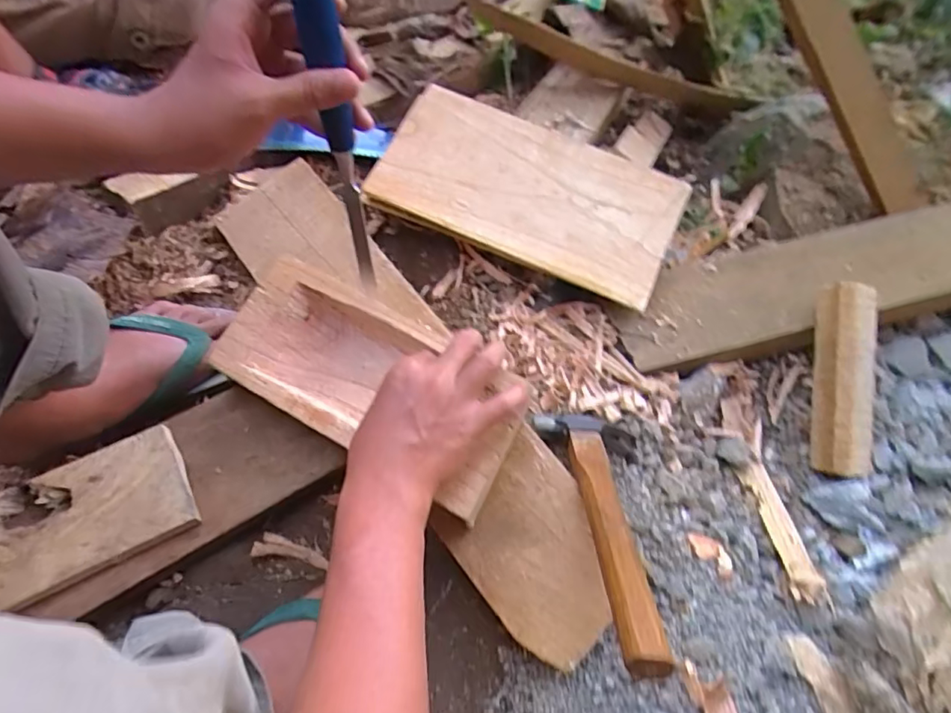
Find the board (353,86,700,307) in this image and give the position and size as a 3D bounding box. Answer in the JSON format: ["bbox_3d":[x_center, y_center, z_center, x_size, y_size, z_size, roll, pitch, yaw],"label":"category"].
[{"bbox_3d":[0.058,-0.193,0.637,0.336,0.024,0.178,24,71,11],"label":"board"}]

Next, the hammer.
[{"bbox_3d":[0.099,0.119,0.426,0.091,0.278,0.024,9,110,0],"label":"hammer"}]

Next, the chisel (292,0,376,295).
[{"bbox_3d":[-0.094,-0.141,0.398,0.026,0.235,0.035,-7,46,-5],"label":"chisel"}]

